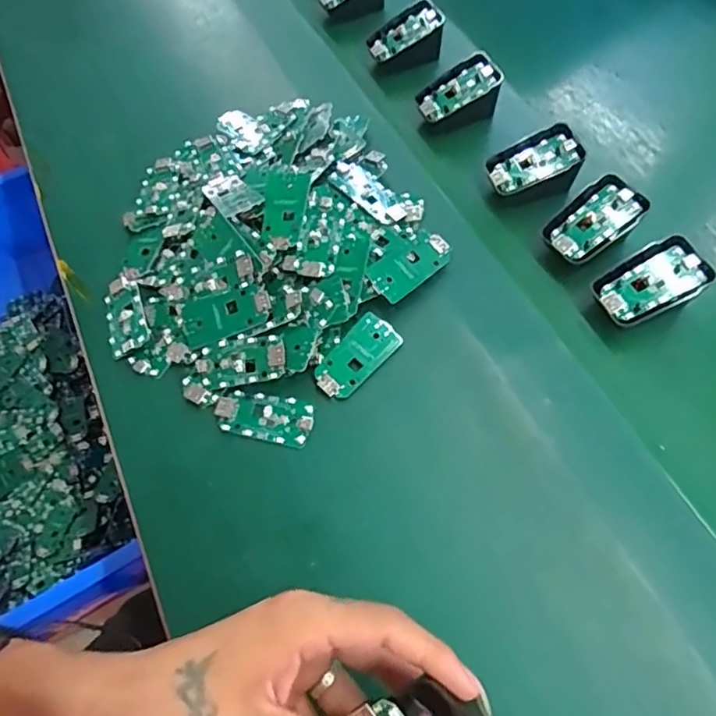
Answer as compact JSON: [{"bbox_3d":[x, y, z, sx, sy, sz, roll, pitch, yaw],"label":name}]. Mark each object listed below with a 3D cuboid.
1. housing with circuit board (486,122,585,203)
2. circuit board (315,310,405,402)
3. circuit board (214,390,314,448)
[{"bbox_3d":[0.137,-0.148,0.450,0.068,0.023,0.045,-23,66,9],"label":"housing with circuit board"},{"bbox_3d":[-0.001,-0.001,0.387,0.030,0.009,0.062,38,71,23],"label":"circuit board"},{"bbox_3d":[-0.061,0.038,0.377,0.064,0.004,0.031,10,63,11],"label":"circuit board"}]

